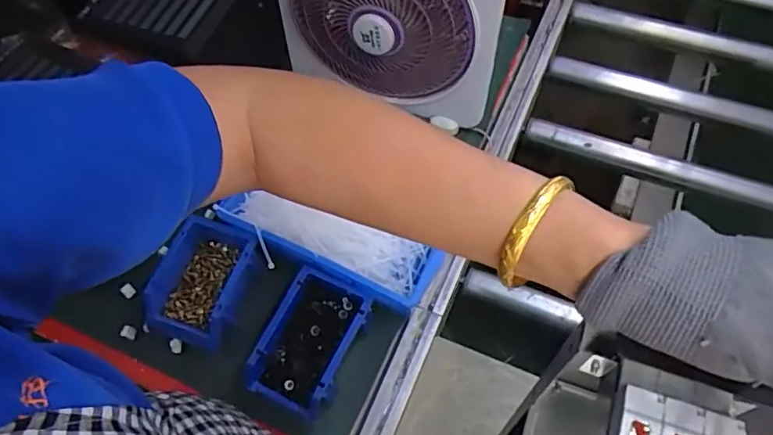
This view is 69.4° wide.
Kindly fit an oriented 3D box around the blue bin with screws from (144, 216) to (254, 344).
[{"bbox_3d":[-0.233,0.082,0.718,0.109,0.064,0.147,19,64,13],"label":"blue bin with screws"}]

